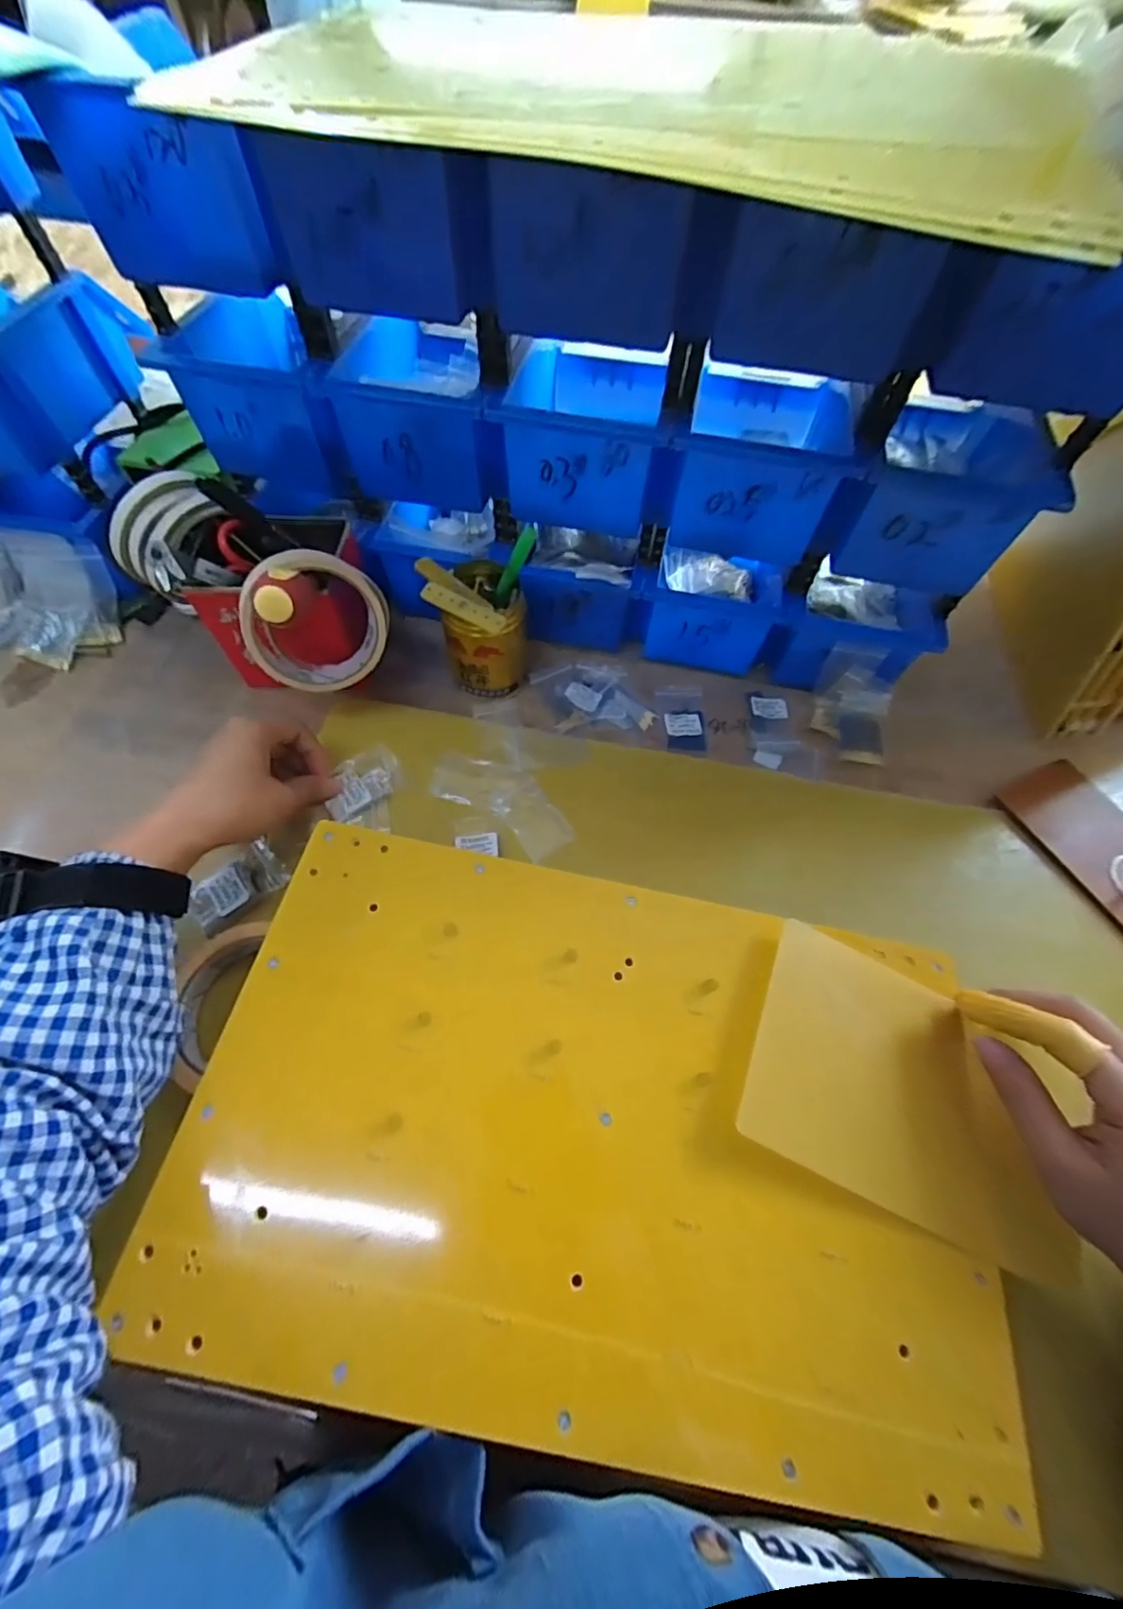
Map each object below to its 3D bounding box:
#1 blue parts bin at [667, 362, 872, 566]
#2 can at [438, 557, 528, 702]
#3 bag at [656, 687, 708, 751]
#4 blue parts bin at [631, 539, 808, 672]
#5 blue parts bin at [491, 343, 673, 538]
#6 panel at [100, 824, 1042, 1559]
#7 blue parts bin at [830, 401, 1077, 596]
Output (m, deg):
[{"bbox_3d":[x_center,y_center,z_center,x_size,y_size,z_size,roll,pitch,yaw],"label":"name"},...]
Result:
[{"bbox_3d":[0.132,-0.253,0.384,0.103,0.074,0.163,11,63,3],"label":"blue parts bin"},{"bbox_3d":[-0.056,-0.137,0.438,0.060,0.079,0.077,11,63,3],"label":"can"},{"bbox_3d":[0.102,-0.072,0.461,0.039,0.004,0.064,-1,62,-3],"label":"bag"},{"bbox_3d":[0.128,-0.191,0.480,0.123,0.077,0.136,10,62,3],"label":"blue parts bin"},{"bbox_3d":[0.021,-0.283,0.396,0.103,0.080,0.165,9,62,3],"label":"blue parts bin"},{"bbox_3d":[0.020,0.153,0.279,0.381,0.012,0.242,12,62,0],"label":"panel"},{"bbox_3d":[0.259,-0.226,0.377,0.103,0.079,0.179,22,64,9],"label":"blue parts bin"}]

